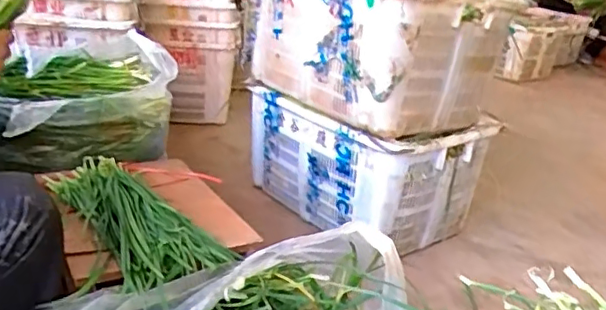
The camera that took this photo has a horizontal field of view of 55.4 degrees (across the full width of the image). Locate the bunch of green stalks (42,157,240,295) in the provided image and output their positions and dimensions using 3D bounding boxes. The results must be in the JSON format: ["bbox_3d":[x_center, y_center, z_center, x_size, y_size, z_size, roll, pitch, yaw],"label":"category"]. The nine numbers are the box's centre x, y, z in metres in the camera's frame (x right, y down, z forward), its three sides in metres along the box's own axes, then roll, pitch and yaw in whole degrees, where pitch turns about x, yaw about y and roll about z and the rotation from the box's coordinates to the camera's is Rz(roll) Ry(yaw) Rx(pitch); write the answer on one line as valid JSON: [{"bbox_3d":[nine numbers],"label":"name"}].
[{"bbox_3d":[-0.323,0.109,1.086,0.192,0.051,0.420,-16,31,-39],"label":"bunch of green stalks"}]

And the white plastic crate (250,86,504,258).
[{"bbox_3d":[0.183,0.012,1.774,0.455,0.363,0.591,-16,31,-40],"label":"white plastic crate"}]

